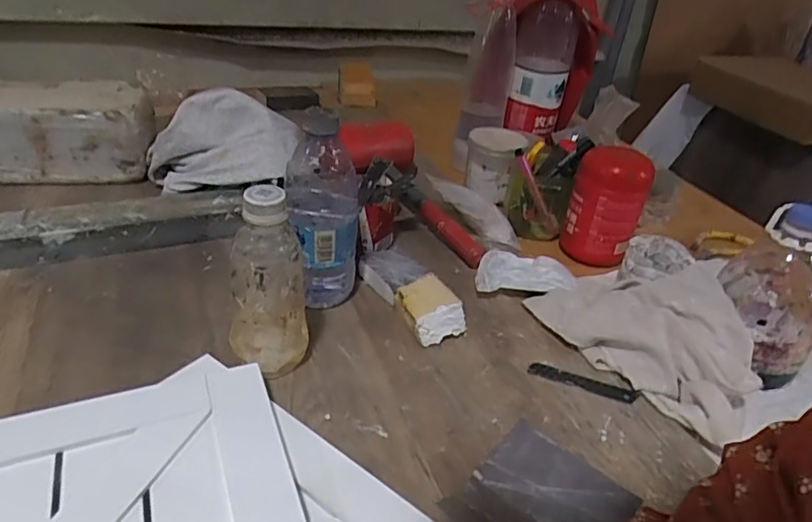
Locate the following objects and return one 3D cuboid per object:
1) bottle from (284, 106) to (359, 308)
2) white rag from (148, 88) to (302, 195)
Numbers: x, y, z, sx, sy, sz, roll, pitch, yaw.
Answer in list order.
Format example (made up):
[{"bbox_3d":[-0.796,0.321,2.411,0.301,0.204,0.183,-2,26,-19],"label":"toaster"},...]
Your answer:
[{"bbox_3d":[-0.078,-0.043,0.517,0.070,0.189,0.055,0,34,-10],"label":"bottle"},{"bbox_3d":[-0.229,-0.150,0.686,0.180,0.084,0.126,-7,36,-20],"label":"white rag"}]

